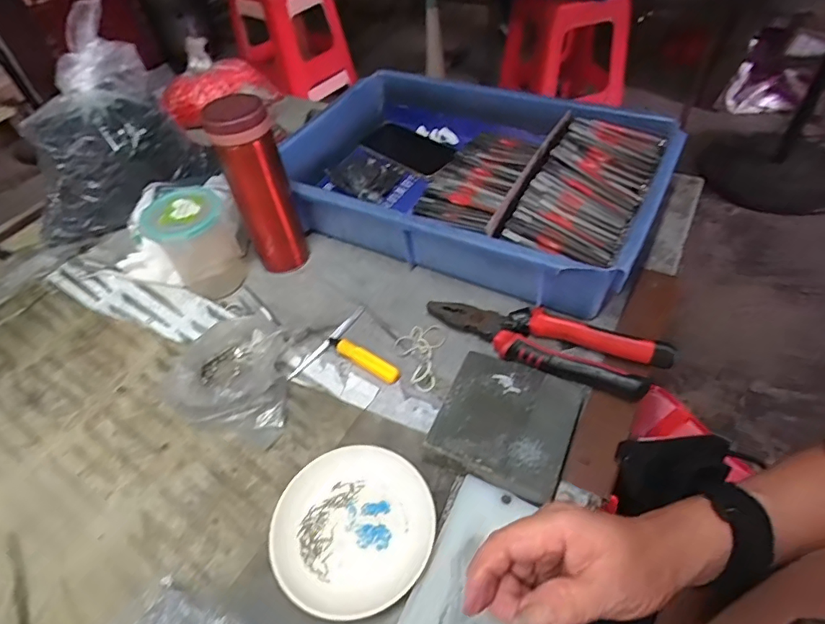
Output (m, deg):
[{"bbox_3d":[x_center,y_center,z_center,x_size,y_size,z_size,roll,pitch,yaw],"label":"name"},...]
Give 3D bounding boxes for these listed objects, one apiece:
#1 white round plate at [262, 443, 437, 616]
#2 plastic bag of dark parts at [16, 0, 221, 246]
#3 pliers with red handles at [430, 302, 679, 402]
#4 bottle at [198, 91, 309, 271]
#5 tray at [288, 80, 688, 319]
[{"bbox_3d":[-0.044,0.159,0.376,0.120,0.023,0.112,-11,49,-3],"label":"white round plate"},{"bbox_3d":[-0.387,-0.208,0.621,0.139,0.210,0.205,26,56,25],"label":"plastic bag of dark parts"},{"bbox_3d":[0.120,0.026,0.469,0.211,0.033,0.054,21,54,22],"label":"pliers with red handles"},{"bbox_3d":[-0.161,-0.133,0.543,0.059,0.187,0.058,-16,49,-8],"label":"bottle"},{"bbox_3d":[0.057,-0.168,0.607,0.433,0.075,0.287,21,54,22],"label":"tray"}]

